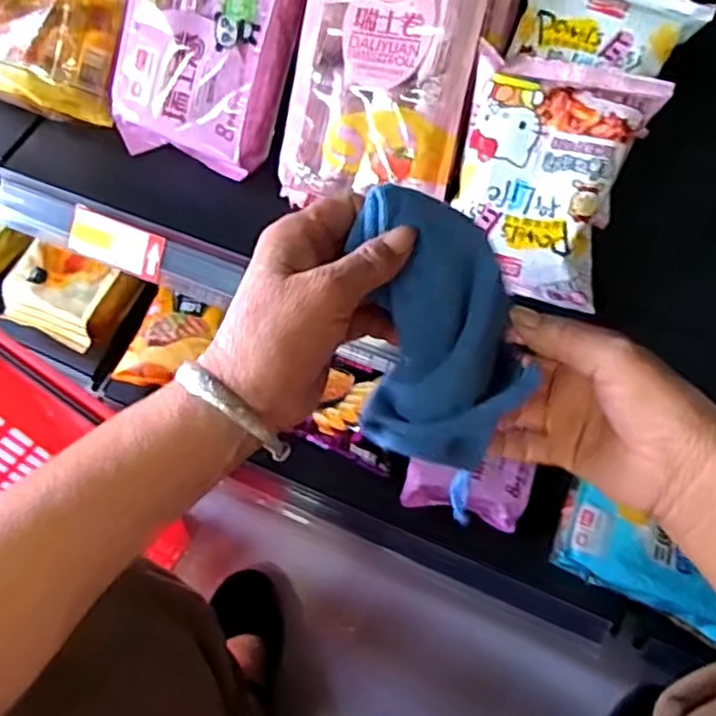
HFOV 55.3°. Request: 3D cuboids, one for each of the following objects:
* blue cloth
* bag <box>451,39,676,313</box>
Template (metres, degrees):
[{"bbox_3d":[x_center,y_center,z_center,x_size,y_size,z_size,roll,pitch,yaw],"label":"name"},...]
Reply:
[{"bbox_3d":[0.047,-0.003,0.367,0.086,0.119,0.127,0,63,4],"label":"blue cloth"},{"bbox_3d":[0.130,-0.129,0.494,0.124,0.039,0.161,19,101,14],"label":"bag"}]

